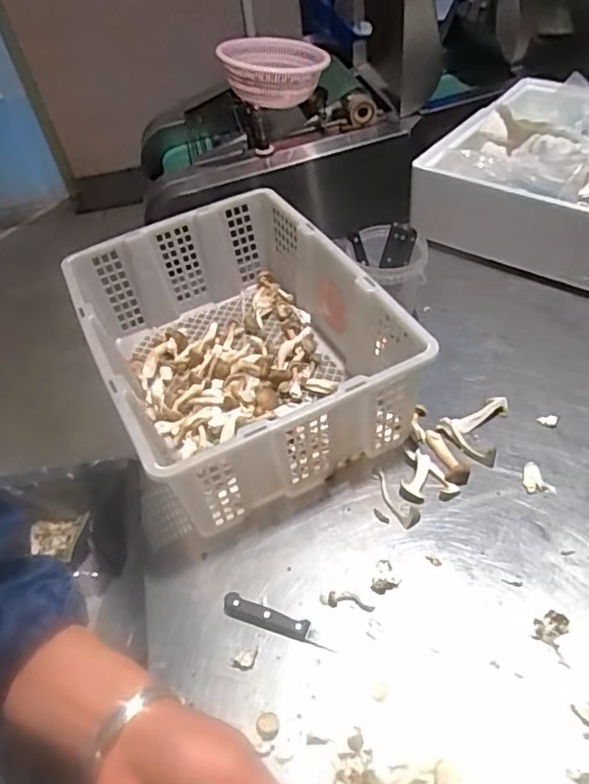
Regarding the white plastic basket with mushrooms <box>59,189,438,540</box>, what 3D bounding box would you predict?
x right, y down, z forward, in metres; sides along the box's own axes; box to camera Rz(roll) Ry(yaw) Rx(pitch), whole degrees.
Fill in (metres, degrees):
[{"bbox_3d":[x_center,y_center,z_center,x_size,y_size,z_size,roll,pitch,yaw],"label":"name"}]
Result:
[{"bbox_3d":[-0.082,-0.070,0.818,0.366,0.173,0.486,-25,48,-14],"label":"white plastic basket with mushrooms"}]

